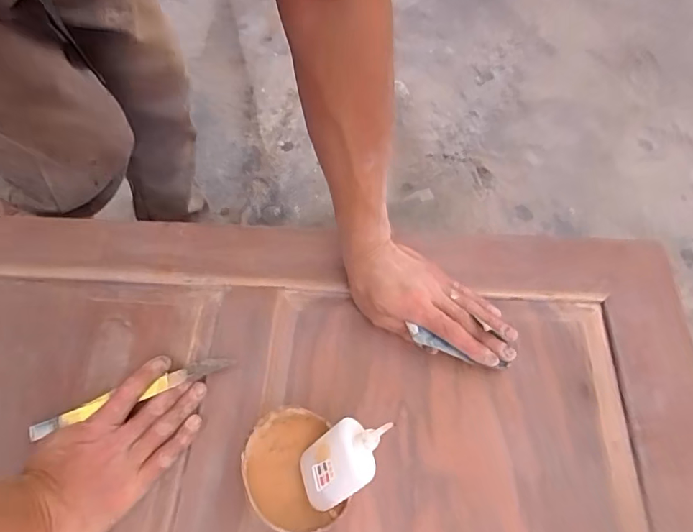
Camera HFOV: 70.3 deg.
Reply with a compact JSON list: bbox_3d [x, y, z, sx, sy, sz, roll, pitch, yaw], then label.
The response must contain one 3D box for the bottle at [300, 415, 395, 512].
[{"bbox_3d":[0.001,0.152,0.395,0.026,0.102,0.054,14,41,-40],"label":"bottle"}]

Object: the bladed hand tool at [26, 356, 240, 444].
[{"bbox_3d":[-0.198,0.118,0.463,0.180,0.015,0.021,-18,62,-17],"label":"bladed hand tool"}]

